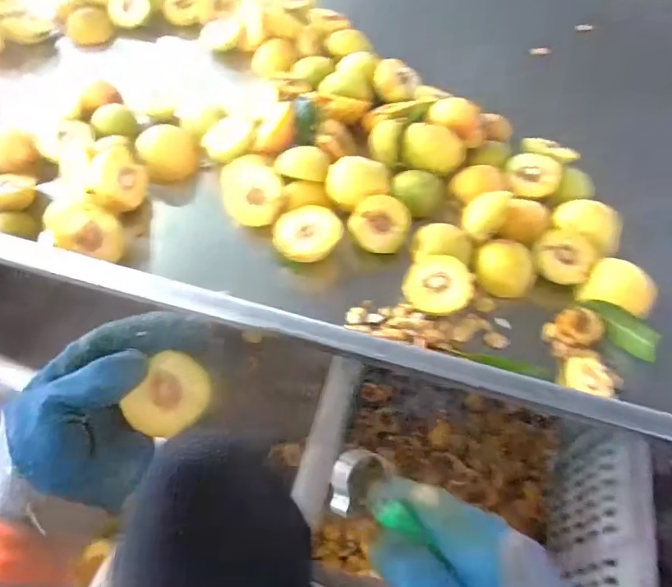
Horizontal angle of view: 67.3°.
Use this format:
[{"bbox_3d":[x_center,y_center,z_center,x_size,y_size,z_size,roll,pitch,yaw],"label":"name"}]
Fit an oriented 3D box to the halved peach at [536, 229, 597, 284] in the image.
[{"bbox_3d":[0.230,-0.036,0.511,0.054,0.030,0.060,30,59,18],"label":"halved peach"}]

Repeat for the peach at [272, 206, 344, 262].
[{"bbox_3d":[-0.031,-0.062,0.514,0.057,0.026,0.068,34,60,20],"label":"peach"}]

